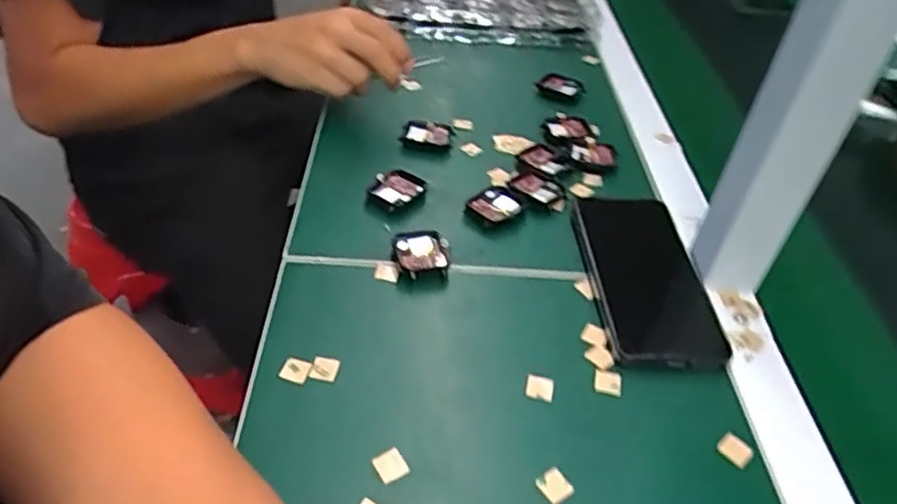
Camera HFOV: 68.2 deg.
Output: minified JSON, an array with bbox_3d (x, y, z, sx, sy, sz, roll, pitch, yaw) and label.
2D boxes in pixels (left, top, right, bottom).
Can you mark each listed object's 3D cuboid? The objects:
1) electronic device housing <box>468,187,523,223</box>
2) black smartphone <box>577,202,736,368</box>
[{"bbox_3d":[0.036,-0.037,0.531,0.037,0.008,0.037,-28,52,-34],"label":"electronic device housing"},{"bbox_3d":[0.145,0.013,0.481,0.081,0.016,0.167,2,41,-6],"label":"black smartphone"}]

